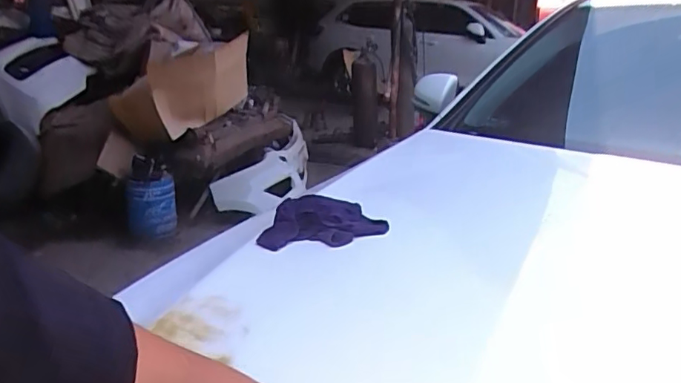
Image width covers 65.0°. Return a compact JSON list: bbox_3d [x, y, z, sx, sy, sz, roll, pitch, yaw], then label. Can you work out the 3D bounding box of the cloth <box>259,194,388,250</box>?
[{"bbox_3d":[-0.036,0.050,0.861,0.191,0.053,0.143,-5,19,-24],"label":"cloth"}]

